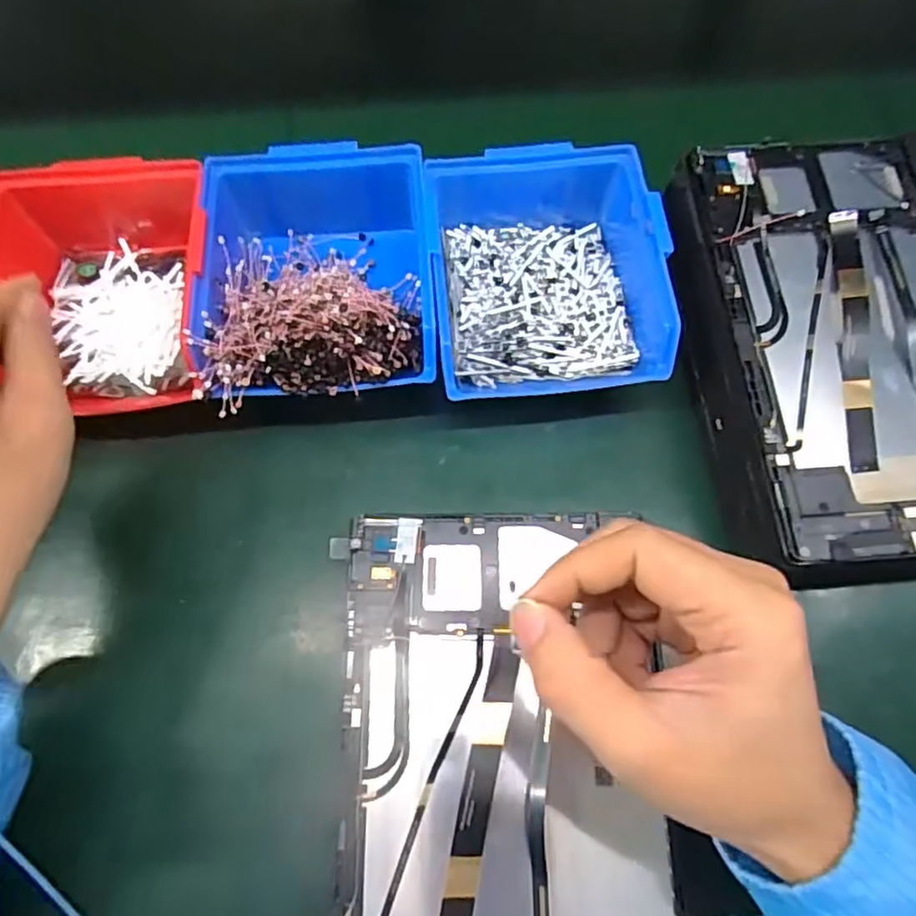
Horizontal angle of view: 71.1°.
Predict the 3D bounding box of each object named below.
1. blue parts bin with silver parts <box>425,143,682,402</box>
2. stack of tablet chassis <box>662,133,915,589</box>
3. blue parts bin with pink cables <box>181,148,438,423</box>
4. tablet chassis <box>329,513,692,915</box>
[{"bbox_3d":[0.049,-0.113,0.371,0.124,0.059,0.160,-5,70,0],"label":"blue parts bin with silver parts"},{"bbox_3d":[0.213,-0.062,0.353,0.163,0.060,0.248,-7,69,-3],"label":"stack of tablet chassis"},{"bbox_3d":[-0.075,-0.109,0.367,0.124,0.058,0.172,-4,70,0],"label":"blue parts bin with pink cables"},{"bbox_3d":[0.018,0.143,0.289,0.146,0.013,0.239,-3,72,0],"label":"tablet chassis"}]

